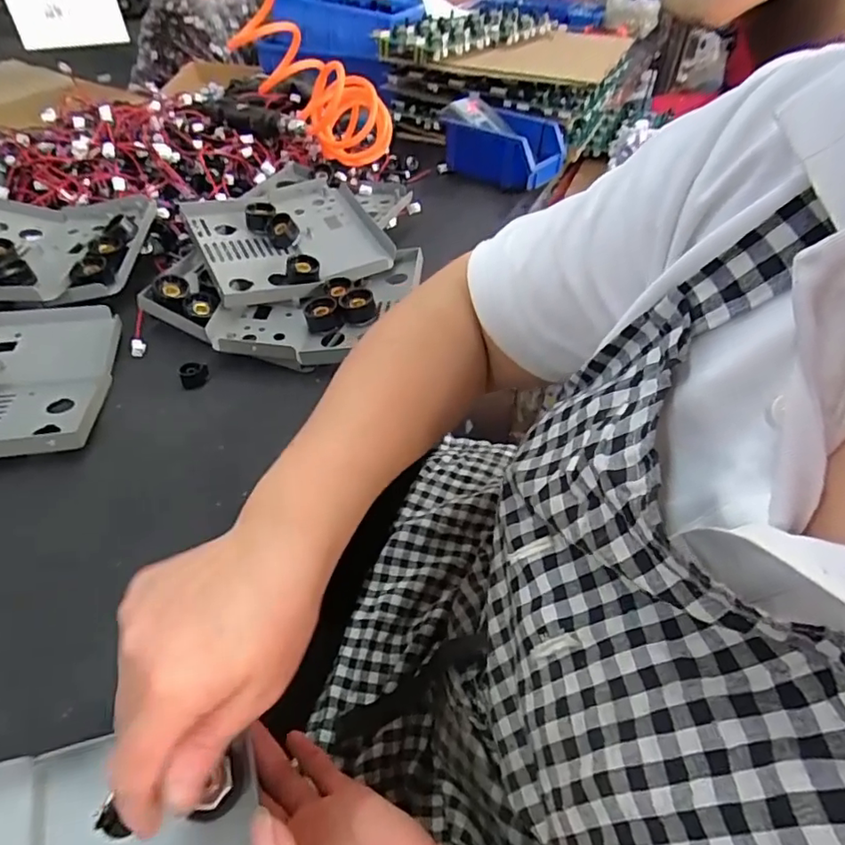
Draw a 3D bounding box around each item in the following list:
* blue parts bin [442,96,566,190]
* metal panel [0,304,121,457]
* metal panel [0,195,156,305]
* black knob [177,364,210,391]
[{"bbox_3d":[0.120,-0.406,0.825,0.157,0.075,0.117,27,48,24],"label":"blue parts bin"},{"bbox_3d":[-0.332,-0.034,0.445,0.154,0.027,0.181,-7,44,-11],"label":"metal panel"},{"bbox_3d":[-0.389,-0.182,0.563,0.211,0.033,0.179,3,43,0],"label":"metal panel"},{"bbox_3d":[-0.189,-0.040,0.473,0.023,0.018,0.015,-14,46,-18],"label":"black knob"}]

